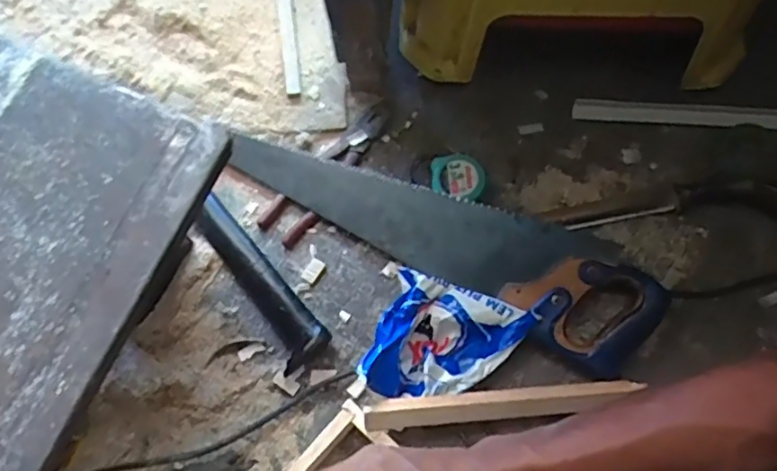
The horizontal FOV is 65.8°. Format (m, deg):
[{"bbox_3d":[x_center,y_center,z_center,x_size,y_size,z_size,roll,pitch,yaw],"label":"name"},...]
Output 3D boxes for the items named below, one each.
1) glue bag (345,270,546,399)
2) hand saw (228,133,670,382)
[{"bbox_3d":[0.053,0.106,0.564,0.135,0.061,0.118,18,73,6],"label":"glue bag"},{"bbox_3d":[0.053,-0.013,0.609,0.453,0.041,0.111,29,75,9],"label":"hand saw"}]

